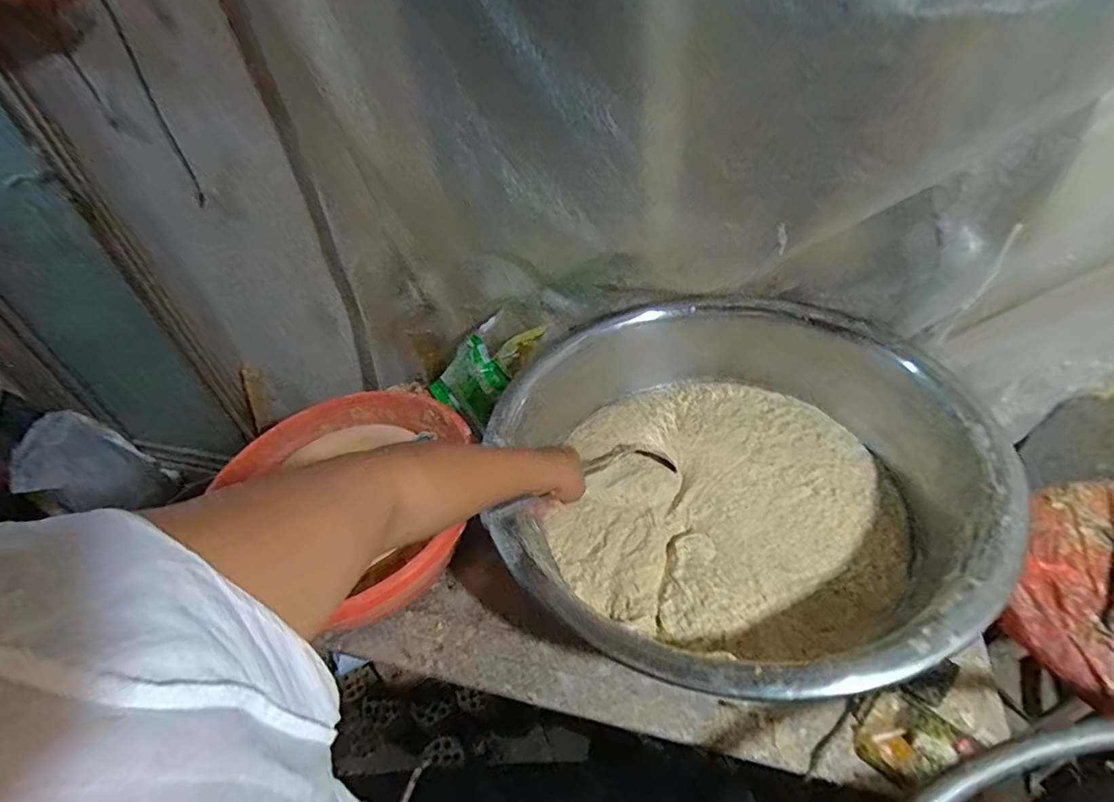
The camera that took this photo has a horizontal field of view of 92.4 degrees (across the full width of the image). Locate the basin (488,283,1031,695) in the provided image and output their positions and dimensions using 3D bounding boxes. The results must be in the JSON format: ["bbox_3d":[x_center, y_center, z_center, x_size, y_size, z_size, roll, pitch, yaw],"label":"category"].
[{"bbox_3d":[0.218,0.076,0.719,0.575,0.161,0.589,-4,43,4],"label":"basin"}]

